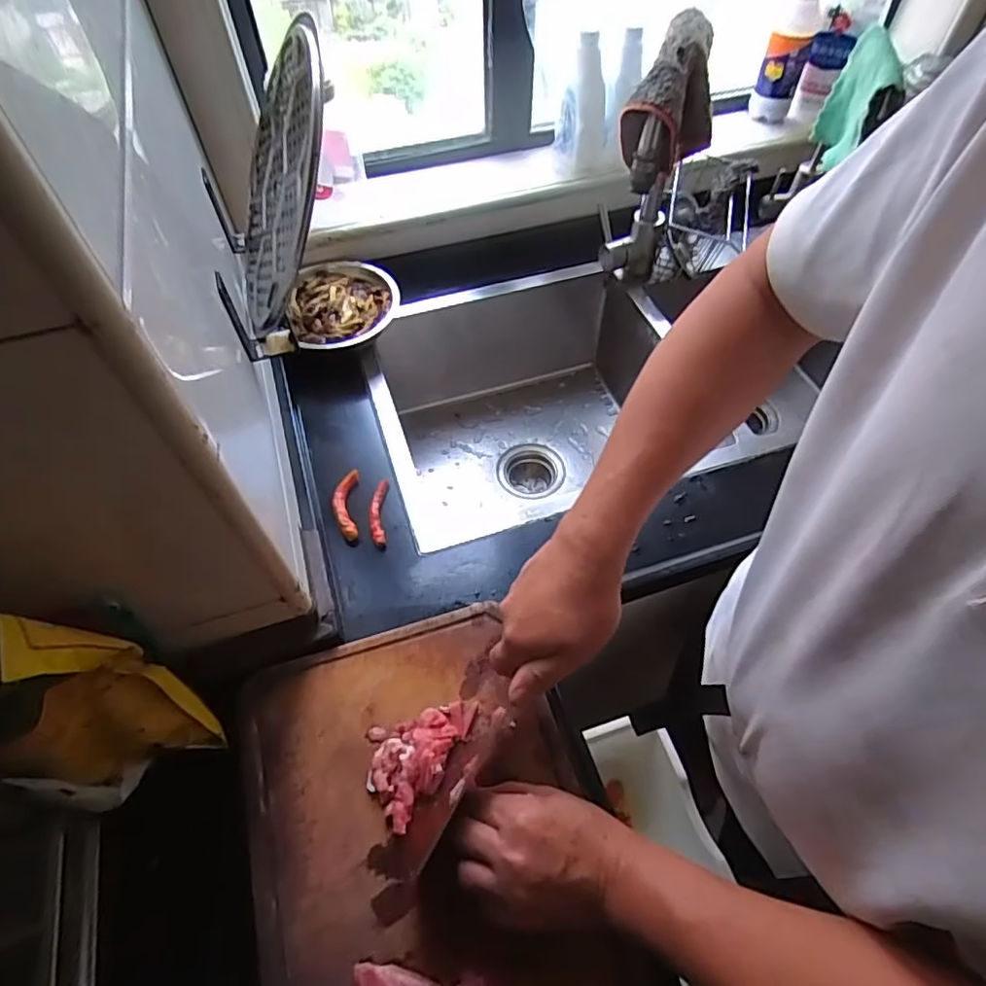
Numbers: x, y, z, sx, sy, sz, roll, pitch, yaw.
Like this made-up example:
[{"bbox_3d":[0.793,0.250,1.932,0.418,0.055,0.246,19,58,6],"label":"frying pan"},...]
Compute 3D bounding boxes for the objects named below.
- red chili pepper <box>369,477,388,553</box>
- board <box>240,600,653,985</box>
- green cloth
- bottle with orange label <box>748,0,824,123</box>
[{"bbox_3d":[-0.130,0.023,0.678,0.019,0.014,0.087,-3,56,-2],"label":"red chili pepper"},{"bbox_3d":[-0.043,0.296,0.466,0.274,0.023,0.405,-16,58,-11],"label":"board"},{"bbox_3d":[0.439,-0.472,0.721,0.027,0.139,0.129,7,56,5],"label":"green cloth"},{"bbox_3d":[0.447,-0.664,0.905,0.061,0.168,0.077,20,58,13],"label":"bottle with orange label"}]

